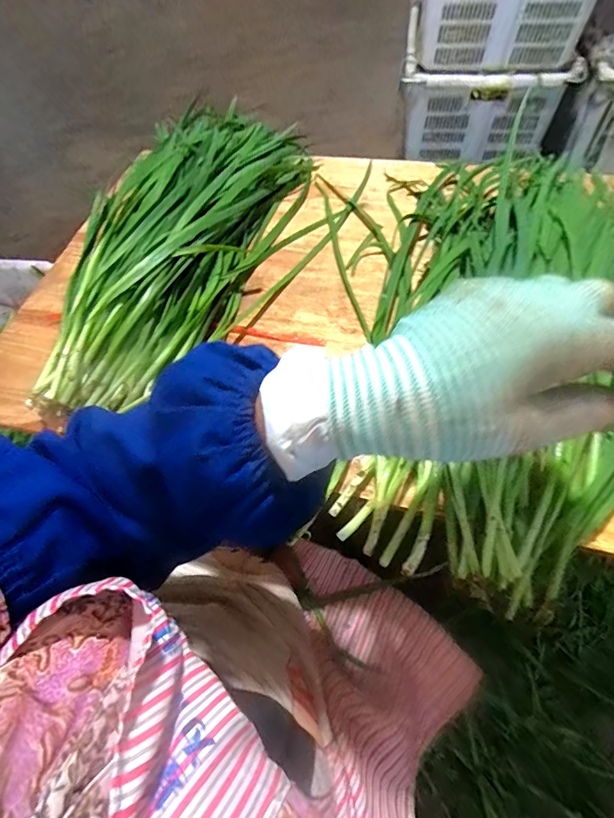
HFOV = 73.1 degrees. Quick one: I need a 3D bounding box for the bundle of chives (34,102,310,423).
[{"bbox_3d":[-0.148,-0.199,0.448,0.227,0.056,0.459,15,63,12],"label":"bundle of chives"}]

